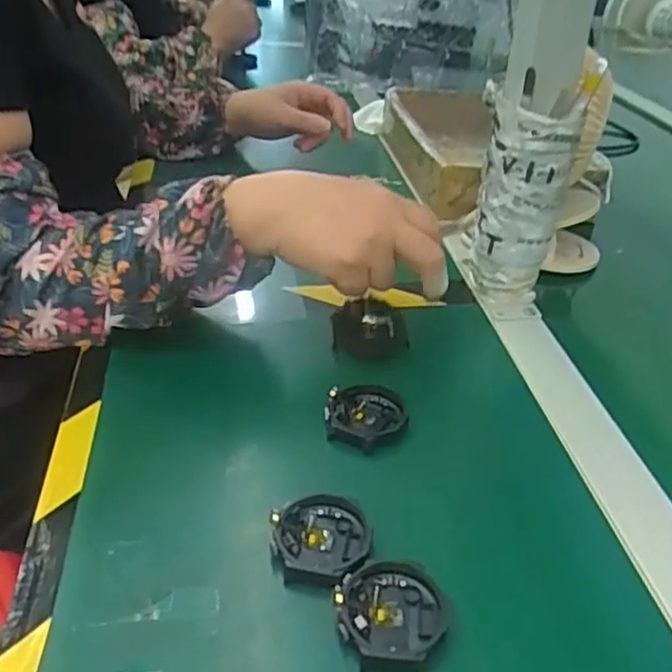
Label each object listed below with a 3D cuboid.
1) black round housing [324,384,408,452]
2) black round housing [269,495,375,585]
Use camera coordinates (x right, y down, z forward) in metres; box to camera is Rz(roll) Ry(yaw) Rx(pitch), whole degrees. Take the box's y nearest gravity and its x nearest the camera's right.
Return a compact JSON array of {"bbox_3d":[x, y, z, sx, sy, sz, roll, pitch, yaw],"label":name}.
[{"bbox_3d":[0.018,0.049,0.422,0.049,0.013,0.048,1,34,-1],"label":"black round housing"},{"bbox_3d":[-0.007,0.102,0.342,0.048,0.011,0.051,1,34,-1],"label":"black round housing"}]

